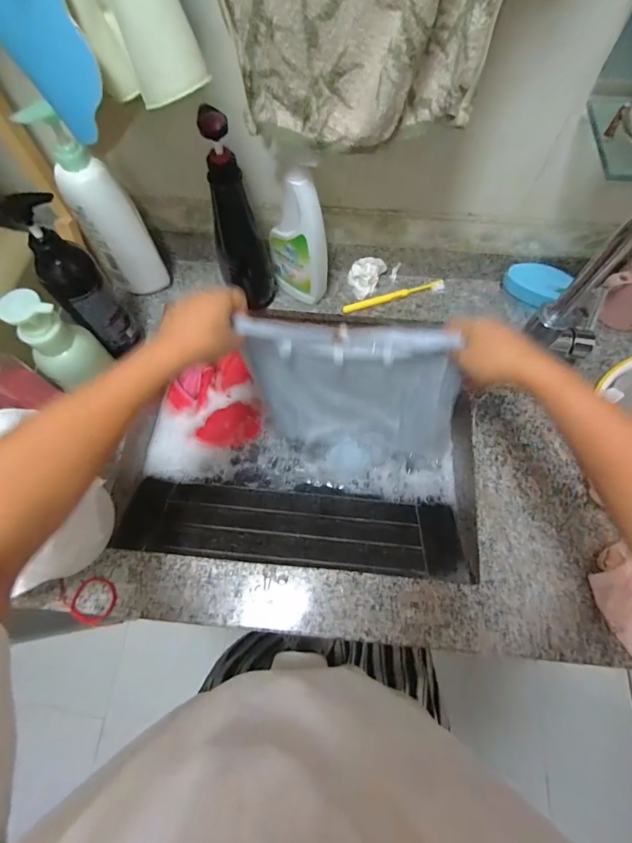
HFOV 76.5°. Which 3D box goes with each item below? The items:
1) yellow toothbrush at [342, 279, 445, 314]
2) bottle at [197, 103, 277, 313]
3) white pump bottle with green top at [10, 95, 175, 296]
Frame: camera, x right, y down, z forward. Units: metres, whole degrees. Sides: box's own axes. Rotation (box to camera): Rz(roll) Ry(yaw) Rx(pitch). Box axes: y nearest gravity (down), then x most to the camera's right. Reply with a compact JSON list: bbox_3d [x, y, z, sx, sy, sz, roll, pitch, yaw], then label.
[{"bbox_3d":[0.128,-0.206,0.661,0.173,0.011,0.021,-14,69,-6],"label":"yellow toothbrush"},{"bbox_3d":[-0.106,-0.265,0.549,0.075,0.258,0.062,41,74,15],"label":"bottle"},{"bbox_3d":[-0.288,-0.285,0.557,0.081,0.247,0.062,-30,71,-11],"label":"white pump bottle with green top"}]

